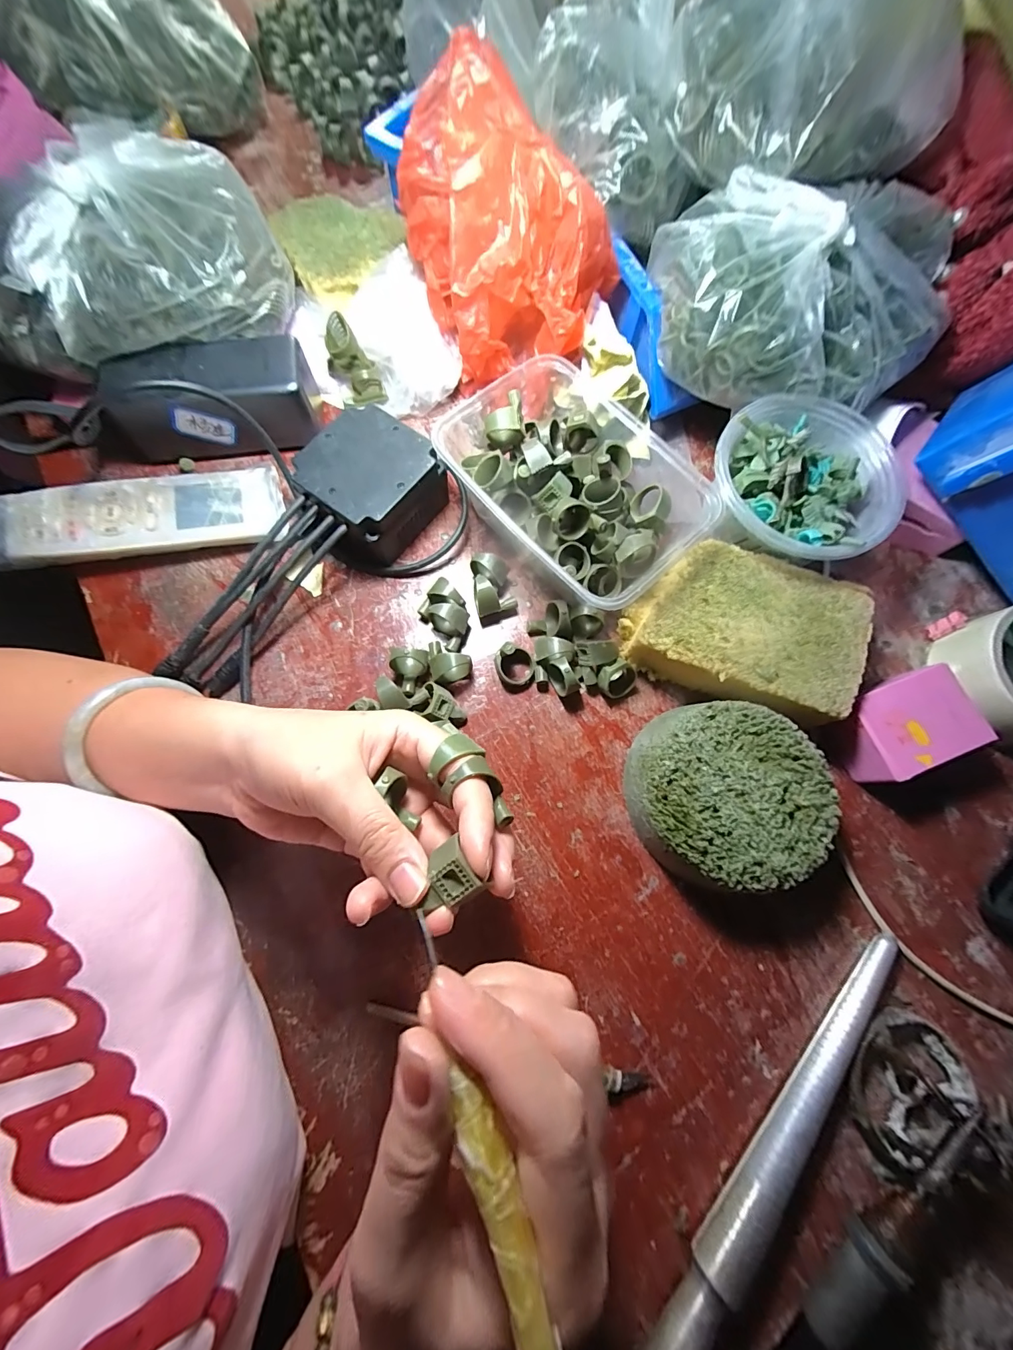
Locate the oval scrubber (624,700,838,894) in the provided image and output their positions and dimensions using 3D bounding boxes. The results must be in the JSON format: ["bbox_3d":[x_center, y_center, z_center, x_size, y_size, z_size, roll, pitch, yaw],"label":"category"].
[{"bbox_3d":[0.126,0.068,0.255,0.100,0.044,0.100,-28,77,-9],"label":"oval scrubber"}]

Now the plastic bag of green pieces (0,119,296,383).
[{"bbox_3d":[-0.252,-0.263,0.274,0.203,0.070,0.084,-10,75,-4],"label":"plastic bag of green pieces"}]

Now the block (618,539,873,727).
[{"bbox_3d":[0.148,-0.028,0.283,0.135,0.044,0.094,21,75,5],"label":"block"}]

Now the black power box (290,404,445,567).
[{"bbox_3d":[-0.093,-0.125,0.299,0.079,0.051,0.087,36,77,8],"label":"black power box"}]

